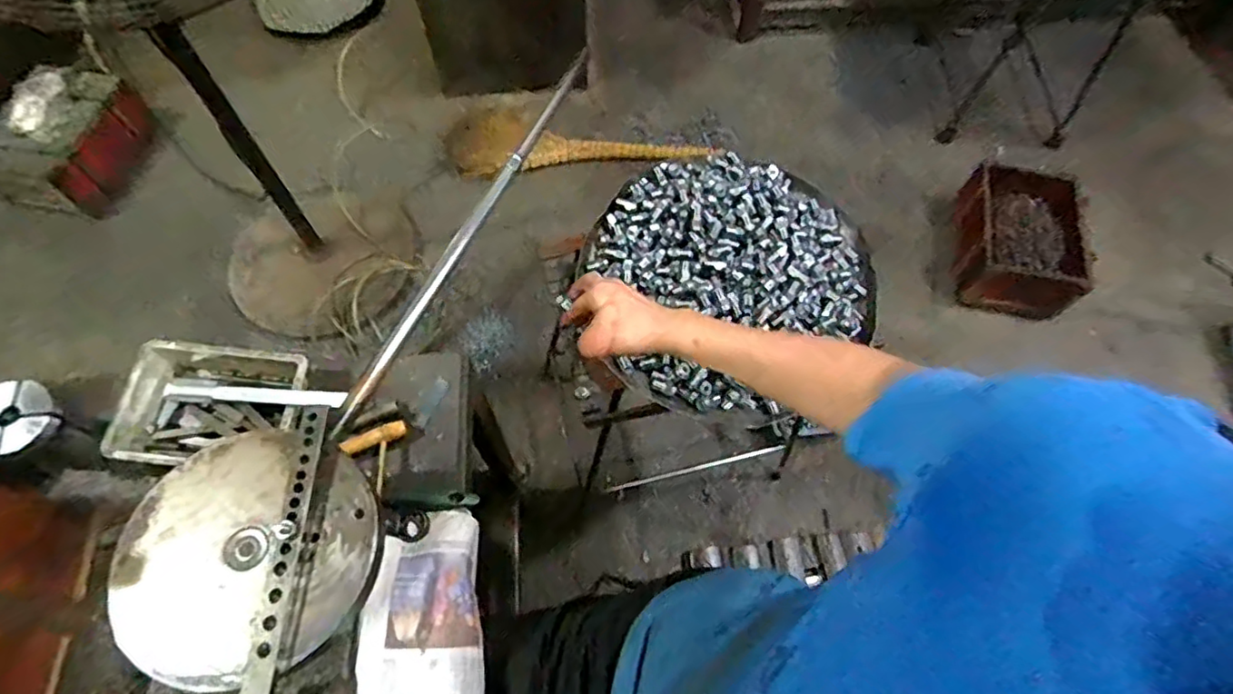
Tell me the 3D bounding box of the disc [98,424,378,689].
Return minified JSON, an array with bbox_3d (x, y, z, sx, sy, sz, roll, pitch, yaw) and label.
[{"bbox_3d":[-0.284,0.154,0.474,0.186,0.015,0.179,0,64,-1],"label":"disc"}]

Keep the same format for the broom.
[{"bbox_3d":[-0.110,-0.584,1.737,0.758,0.087,0.248,0,64,-1],"label":"broom"}]

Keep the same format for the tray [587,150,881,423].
[{"bbox_3d":[0.142,-0.107,0.788,0.381,0.056,0.348,0,64,-1],"label":"tray"}]

